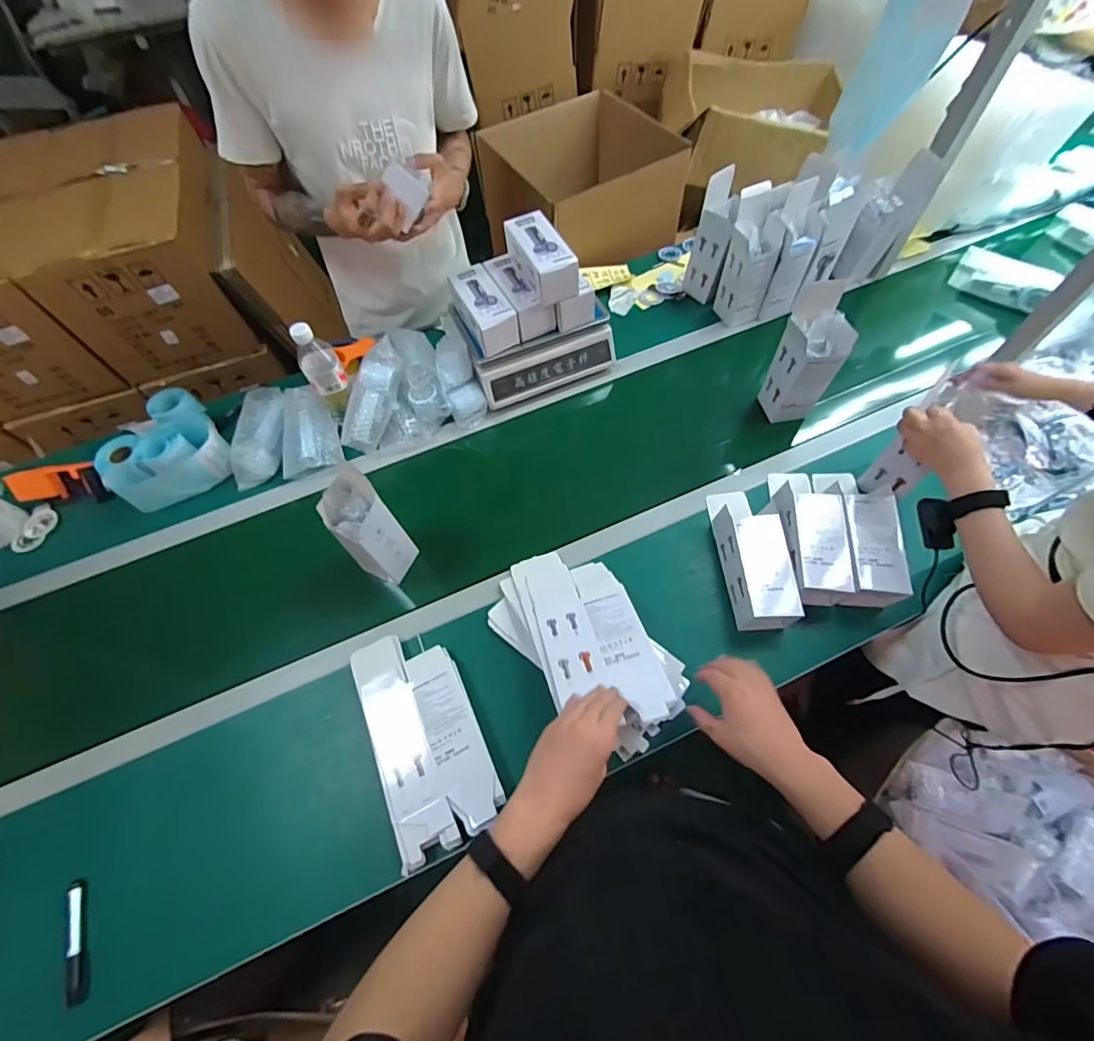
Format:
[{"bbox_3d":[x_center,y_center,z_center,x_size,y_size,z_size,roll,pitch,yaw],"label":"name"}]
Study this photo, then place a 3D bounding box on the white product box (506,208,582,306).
[{"bbox_3d":[-0.012,-0.468,0.857,0.080,0.065,0.172,-23,63,-9],"label":"white product box"}]

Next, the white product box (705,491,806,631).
[{"bbox_3d":[0.324,0.049,0.767,0.080,0.080,0.250,-3,61,2],"label":"white product box"}]

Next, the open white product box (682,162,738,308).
[{"bbox_3d":[0.360,-0.587,1.028,0.086,0.252,0.063,40,71,22],"label":"open white product box"}]

